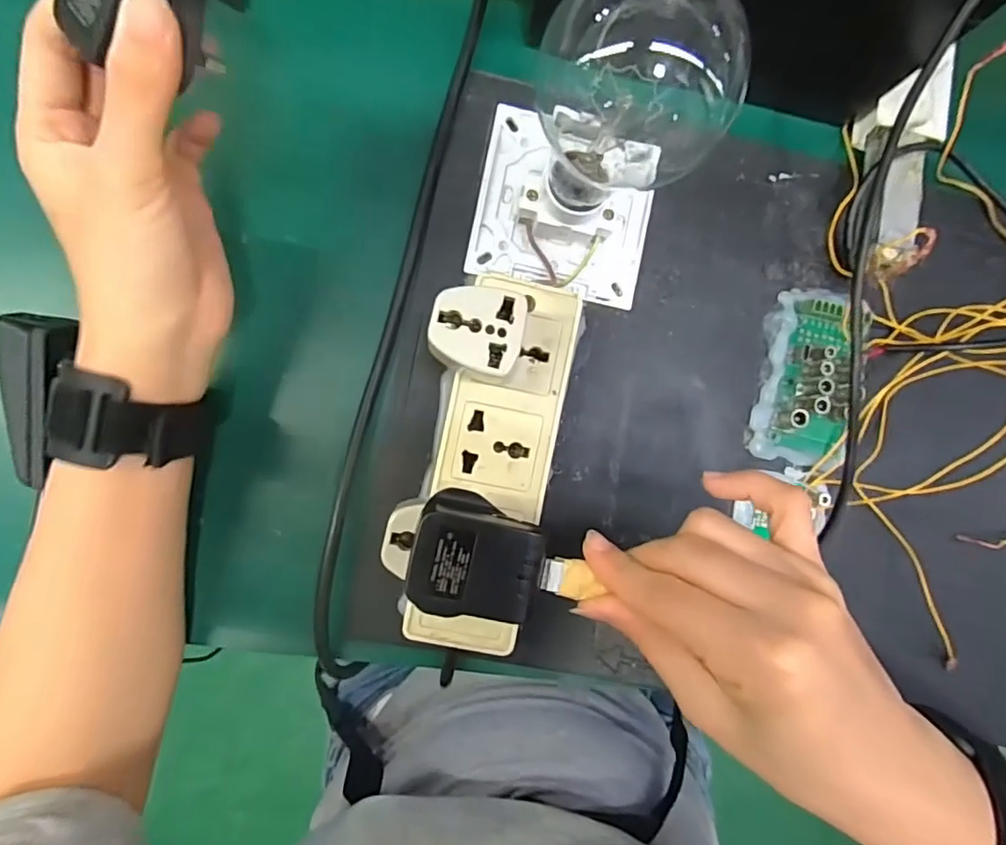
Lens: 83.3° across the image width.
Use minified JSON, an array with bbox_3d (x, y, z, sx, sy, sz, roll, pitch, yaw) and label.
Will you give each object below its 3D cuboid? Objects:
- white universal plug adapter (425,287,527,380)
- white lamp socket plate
[{"bbox_3d":[-0.011,-0.038,0.245,0.038,0.032,0.034,10,87,-5],"label":"white universal plug adapter"},{"bbox_3d":[0.032,-0.108,0.282,0.087,0.029,0.084,11,87,-5],"label":"white lamp socket plate"}]

